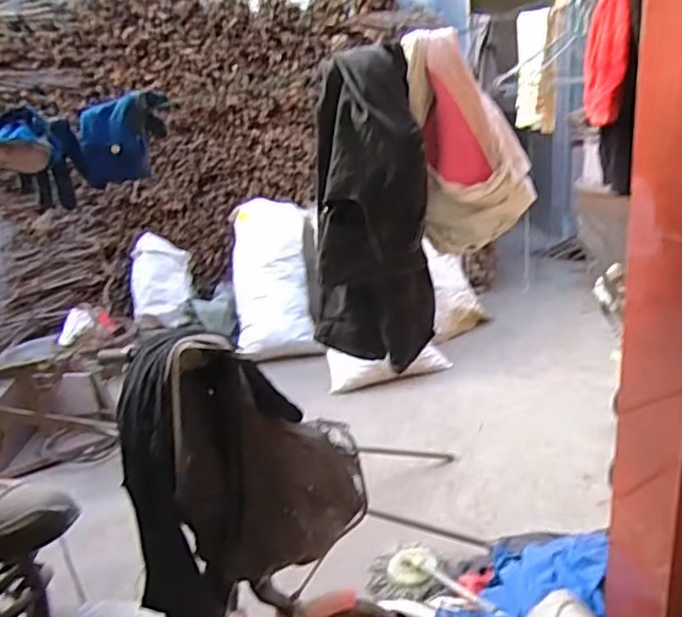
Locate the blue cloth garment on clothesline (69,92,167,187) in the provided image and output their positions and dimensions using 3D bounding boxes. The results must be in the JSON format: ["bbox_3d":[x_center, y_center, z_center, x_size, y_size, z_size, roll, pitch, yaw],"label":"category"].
[{"bbox_3d":[-0.354,-0.280,0.956,0.106,0.123,0.147,-1,20,14],"label":"blue cloth garment on clothesline"}]

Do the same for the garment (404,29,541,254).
[{"bbox_3d":[0.209,-0.266,0.937,0.182,0.323,0.101,-9,20,-8],"label":"garment"}]

